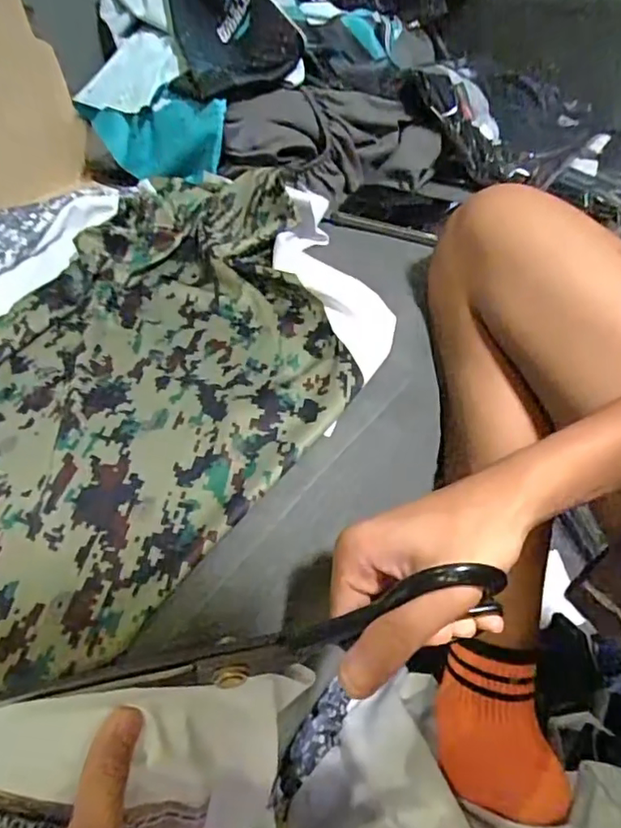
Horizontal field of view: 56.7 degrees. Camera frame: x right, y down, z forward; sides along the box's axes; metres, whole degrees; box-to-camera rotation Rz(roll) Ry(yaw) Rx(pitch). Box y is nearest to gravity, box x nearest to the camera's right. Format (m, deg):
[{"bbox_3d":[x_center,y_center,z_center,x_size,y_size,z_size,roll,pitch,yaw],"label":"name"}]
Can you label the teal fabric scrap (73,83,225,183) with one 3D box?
[{"bbox_3d":[-0.169,-0.291,0.607,0.184,0.075,0.012,11,20,21],"label":"teal fabric scrap"}]

